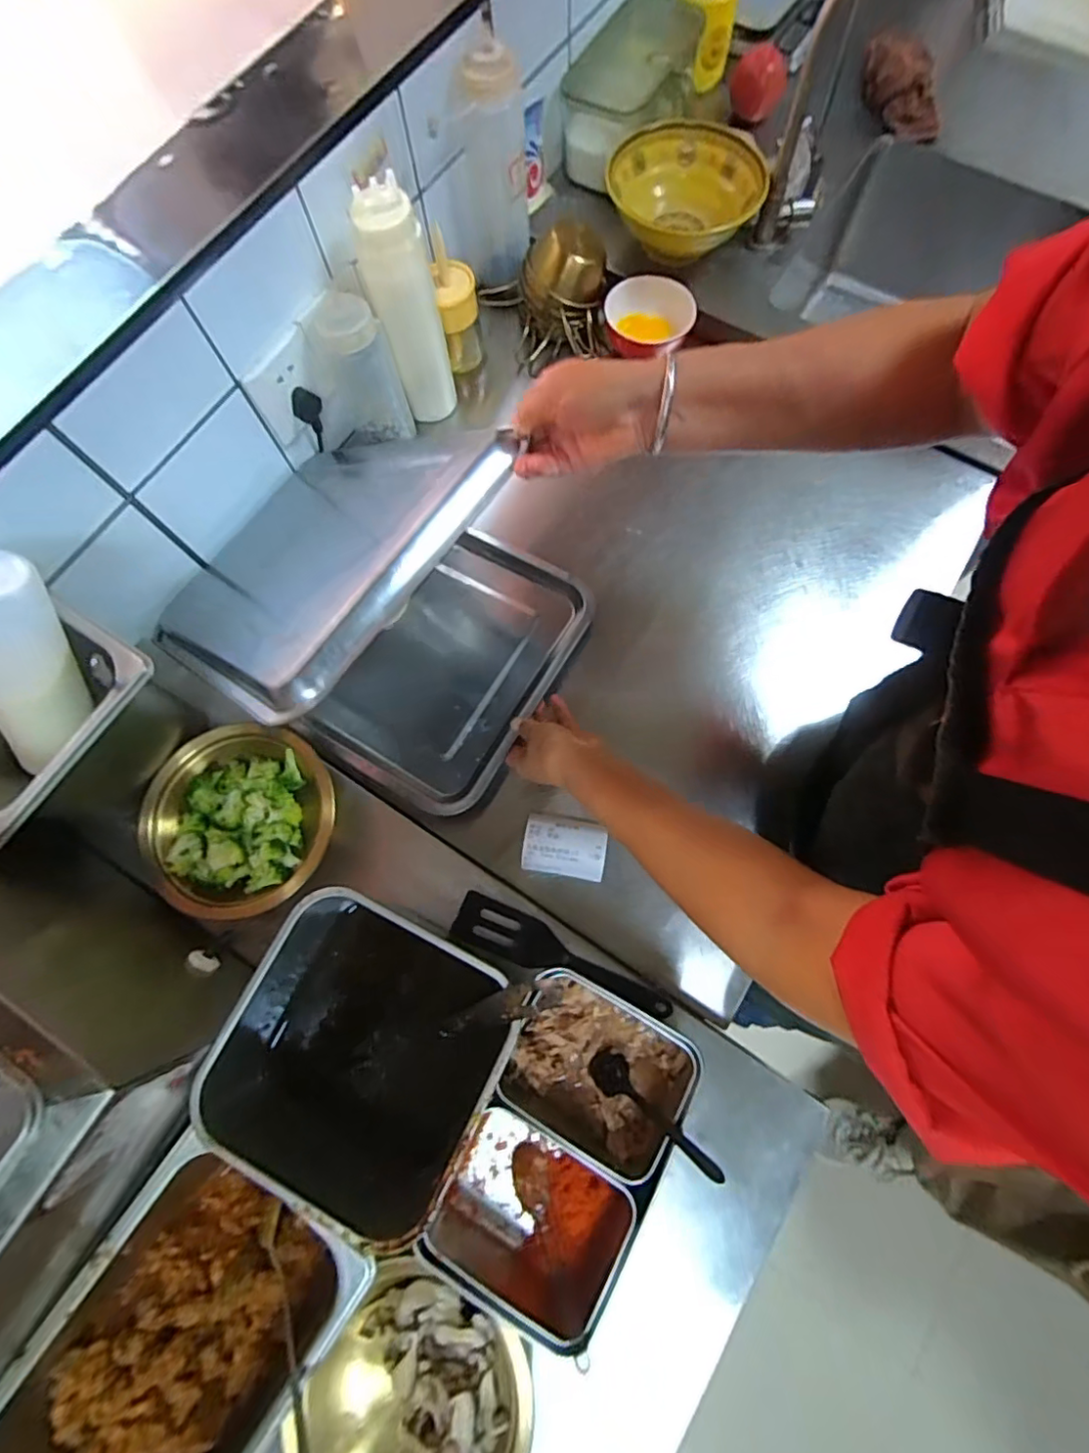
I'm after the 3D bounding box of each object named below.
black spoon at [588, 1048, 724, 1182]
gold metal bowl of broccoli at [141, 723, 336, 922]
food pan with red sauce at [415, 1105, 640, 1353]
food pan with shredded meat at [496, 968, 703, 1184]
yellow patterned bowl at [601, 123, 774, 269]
[{"bbox_3d":[0.081,0.295,0.435,0.117,0.017,0.030,27,75,38],"label":"black spoon"},{"bbox_3d":[-0.282,0.083,0.526,0.154,0.055,0.175,4,74,3],"label":"gold metal bowl of broccoli"},{"bbox_3d":[-0.008,0.369,0.437,0.130,0.059,0.114,28,77,9],"label":"food pan with red sauce"},{"bbox_3d":[0.042,0.272,0.458,0.135,0.053,0.109,26,76,9],"label":"food pan with shredded meat"},{"bbox_3d":[0.170,-0.640,0.702,0.176,0.067,0.172,0,74,2],"label":"yellow patterned bowl"}]

